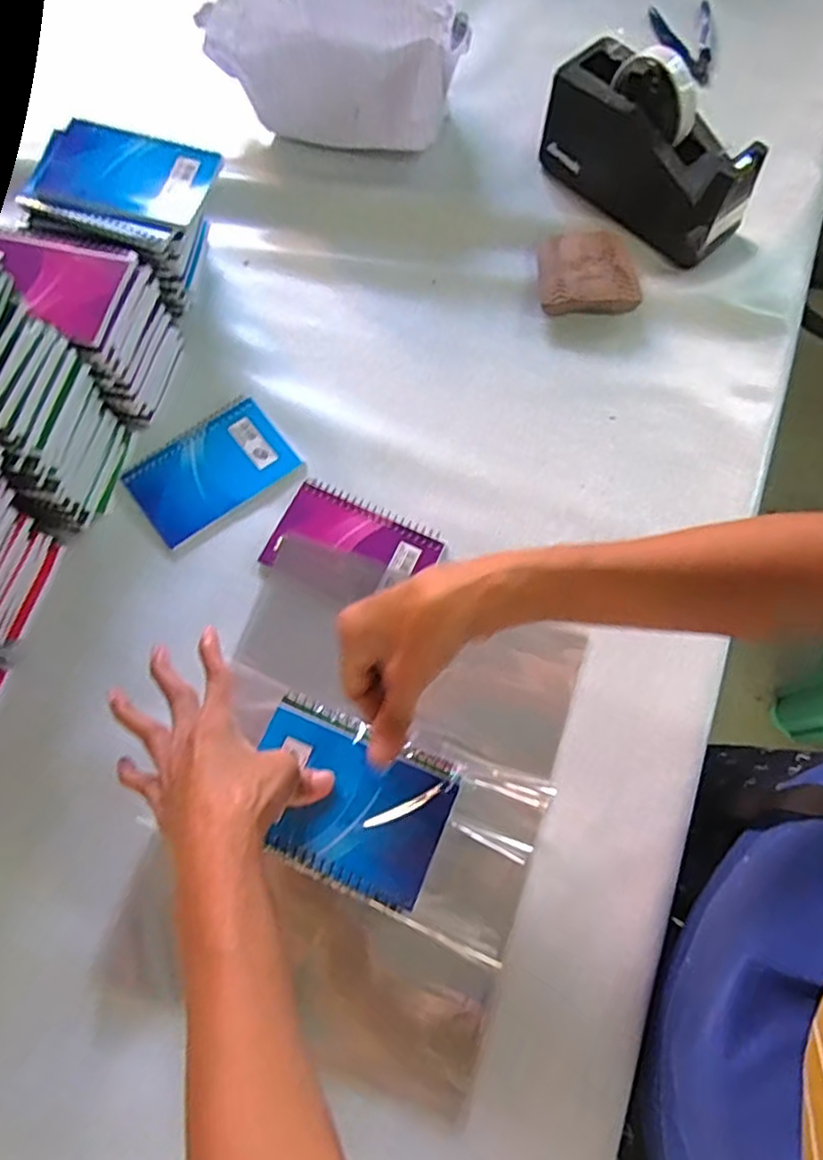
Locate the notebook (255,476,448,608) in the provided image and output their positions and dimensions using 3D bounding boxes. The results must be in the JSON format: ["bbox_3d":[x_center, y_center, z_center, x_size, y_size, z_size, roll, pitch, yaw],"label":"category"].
[{"bbox_3d":[-0.048,-0.026,0.535,0.130,0.007,0.085,24,73,9],"label":"notebook"}]

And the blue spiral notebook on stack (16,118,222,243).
[{"bbox_3d":[-0.240,-0.327,0.537,0.135,0.018,0.099,13,70,5],"label":"blue spiral notebook on stack"}]

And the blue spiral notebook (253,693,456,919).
[{"bbox_3d":[-0.043,0.142,0.426,0.130,0.007,0.095,22,73,9],"label":"blue spiral notebook"}]

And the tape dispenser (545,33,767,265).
[{"bbox_3d":[0.220,-0.402,0.612,0.073,0.105,0.202,-43,75,-13],"label":"tape dispenser"}]

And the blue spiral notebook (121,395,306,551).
[{"bbox_3d":[-0.170,-0.094,0.561,0.131,0.006,0.092,-35,74,-10],"label":"blue spiral notebook"}]

